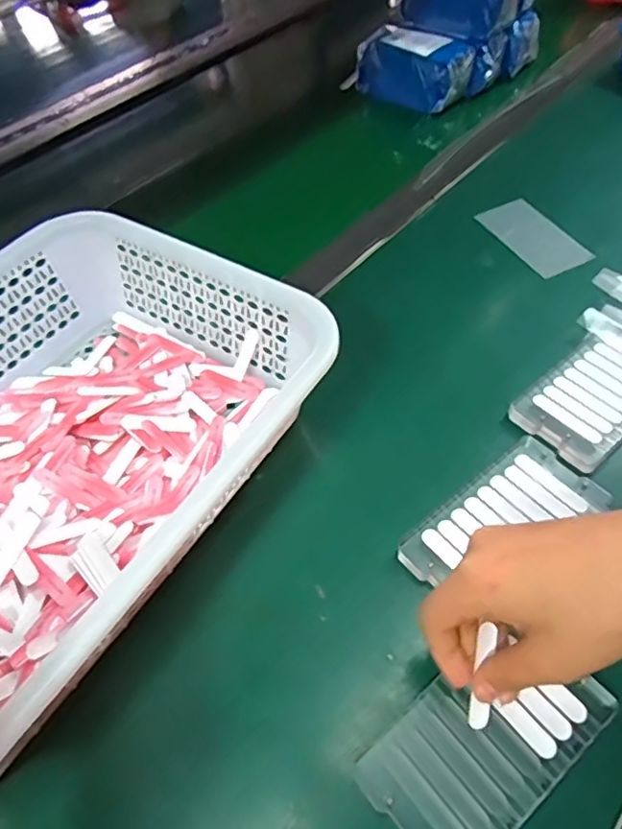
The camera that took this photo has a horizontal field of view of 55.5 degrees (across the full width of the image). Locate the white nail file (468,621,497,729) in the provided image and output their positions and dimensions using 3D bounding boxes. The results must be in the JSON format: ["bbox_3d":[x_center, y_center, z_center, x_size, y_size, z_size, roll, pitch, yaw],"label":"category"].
[{"bbox_3d":[0.086,0.132,0.296,0.010,0.008,0.049,6,85,8],"label":"white nail file"}]

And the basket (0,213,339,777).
[{"bbox_3d":[-0.177,0.032,0.375,0.256,0.090,0.361,29,60,23],"label":"basket"}]

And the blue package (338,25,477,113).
[{"bbox_3d":[0.115,-0.417,0.708,0.148,0.061,0.058,28,60,22],"label":"blue package"}]

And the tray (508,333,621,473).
[{"bbox_3d":[0.207,-0.018,0.421,0.126,0.007,0.069,-35,59,-21],"label":"tray"}]

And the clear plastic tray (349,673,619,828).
[{"bbox_3d":[0.087,0.162,0.295,0.121,0.015,0.066,-34,58,-21],"label":"clear plastic tray"}]

